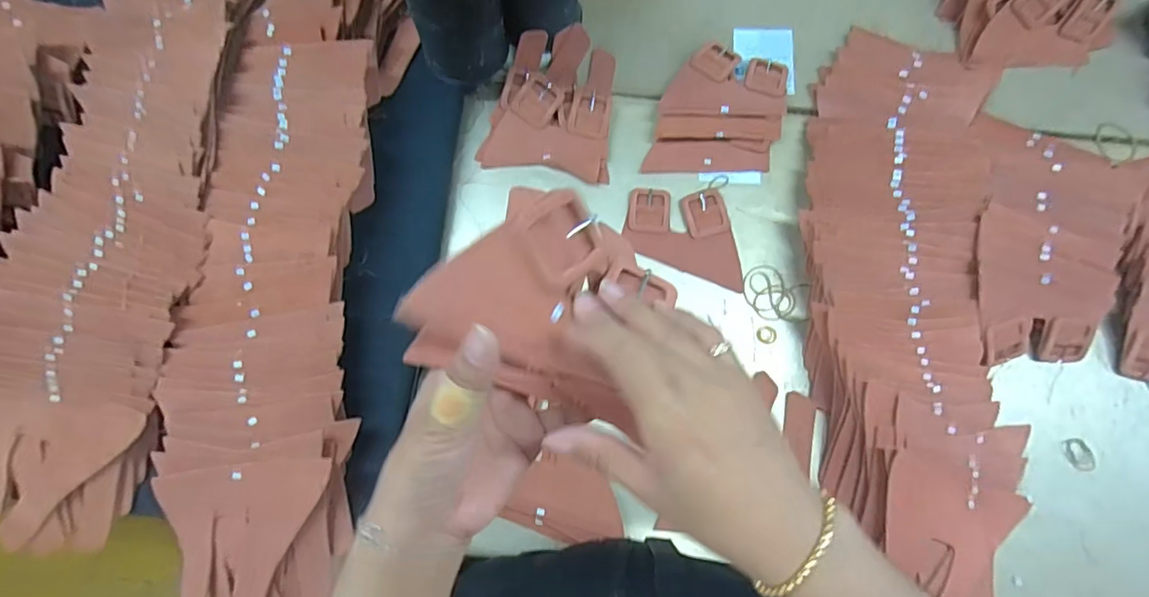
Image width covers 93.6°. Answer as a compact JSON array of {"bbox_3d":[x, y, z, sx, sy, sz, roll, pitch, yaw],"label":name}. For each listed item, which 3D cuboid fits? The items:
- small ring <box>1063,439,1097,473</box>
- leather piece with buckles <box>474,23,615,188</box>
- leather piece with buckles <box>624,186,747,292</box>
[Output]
[{"bbox_3d":[0.521,0.161,0.555,0.026,0.004,0.036,-32,81,-5],"label":"small ring"},{"bbox_3d":[-0.023,-0.228,0.623,0.146,0.034,0.167,10,80,2],"label":"leather piece with buckles"},{"bbox_3d":[0.130,-0.078,0.607,0.143,0.010,0.095,21,80,4],"label":"leather piece with buckles"}]

